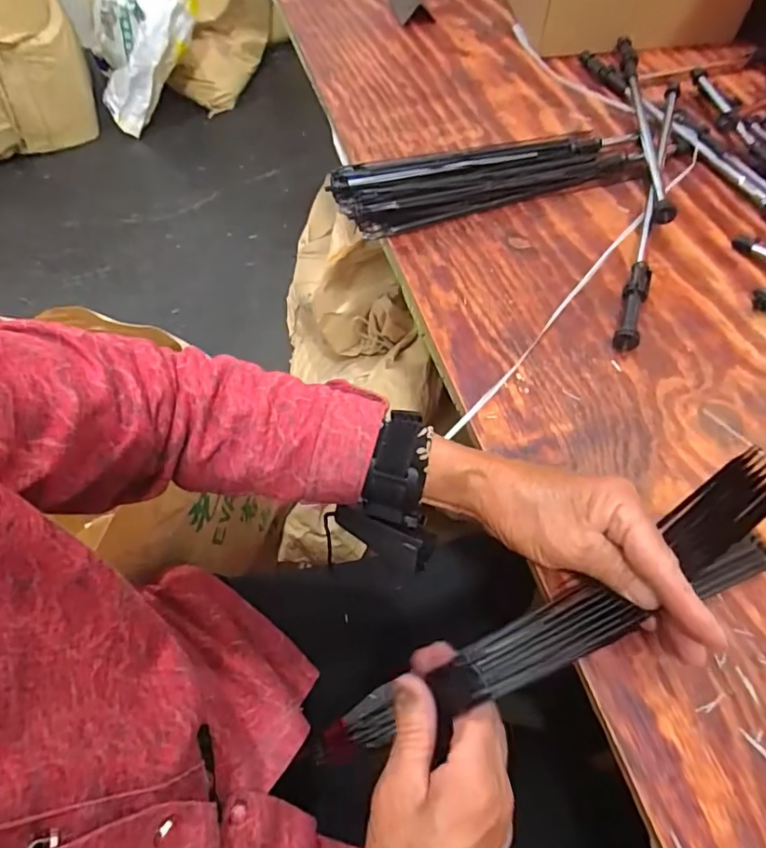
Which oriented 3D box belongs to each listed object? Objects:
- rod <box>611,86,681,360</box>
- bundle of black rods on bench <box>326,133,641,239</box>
[{"bbox_3d":[0.266,-0.223,0.535,0.018,0.020,0.397,17,60,12],"label":"rod"},{"bbox_3d":[0.107,-0.256,0.554,0.306,0.029,0.080,-16,59,-8],"label":"bundle of black rods on bench"}]

